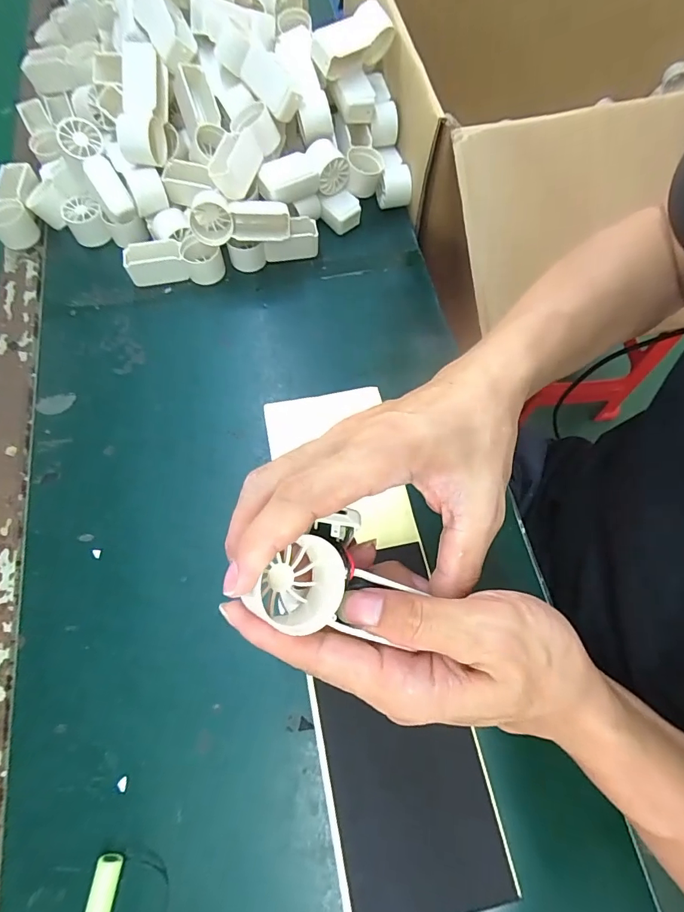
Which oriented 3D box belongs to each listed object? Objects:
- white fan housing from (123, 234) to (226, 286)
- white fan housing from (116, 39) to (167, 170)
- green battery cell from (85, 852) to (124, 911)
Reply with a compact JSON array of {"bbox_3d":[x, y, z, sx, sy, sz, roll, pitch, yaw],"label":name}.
[{"bbox_3d":[-0.165,-0.193,0.441,0.090,0.033,0.032,-6,68,-4],"label":"white fan housing"},{"bbox_3d":[-0.186,-0.321,0.408,0.045,0.033,0.097,2,99,0],"label":"white fan housing"},{"bbox_3d":[-0.145,0.271,0.266,0.015,0.012,0.051,4,68,1],"label":"green battery cell"}]

